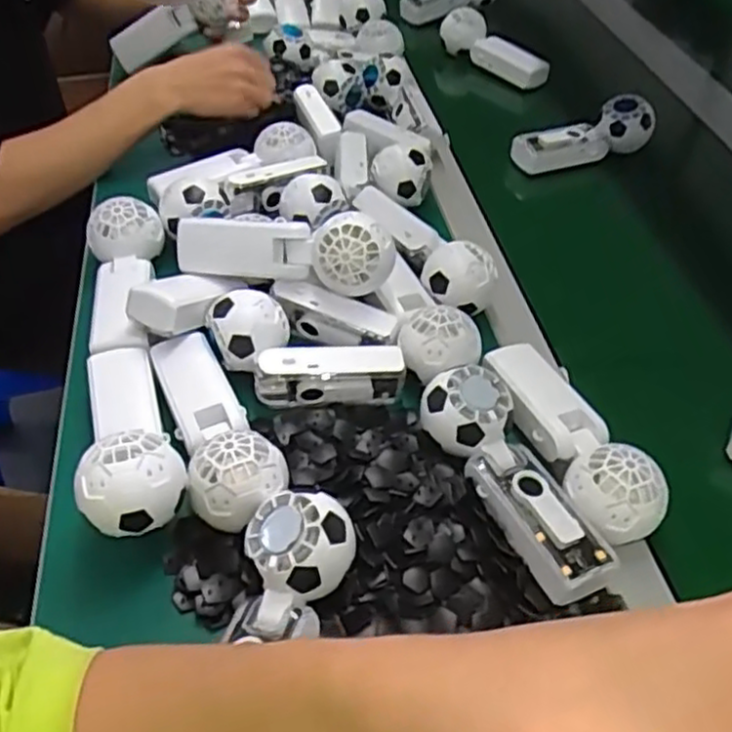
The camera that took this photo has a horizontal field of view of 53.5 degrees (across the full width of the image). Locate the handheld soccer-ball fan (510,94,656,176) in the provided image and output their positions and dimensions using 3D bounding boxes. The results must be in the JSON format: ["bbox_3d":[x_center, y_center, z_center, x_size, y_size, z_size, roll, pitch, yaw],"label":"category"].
[{"bbox_3d":[0.244,-0.260,0.827,0.166,0.054,0.051,-19,49,-6],"label":"handheld soccer-ball fan"}]

